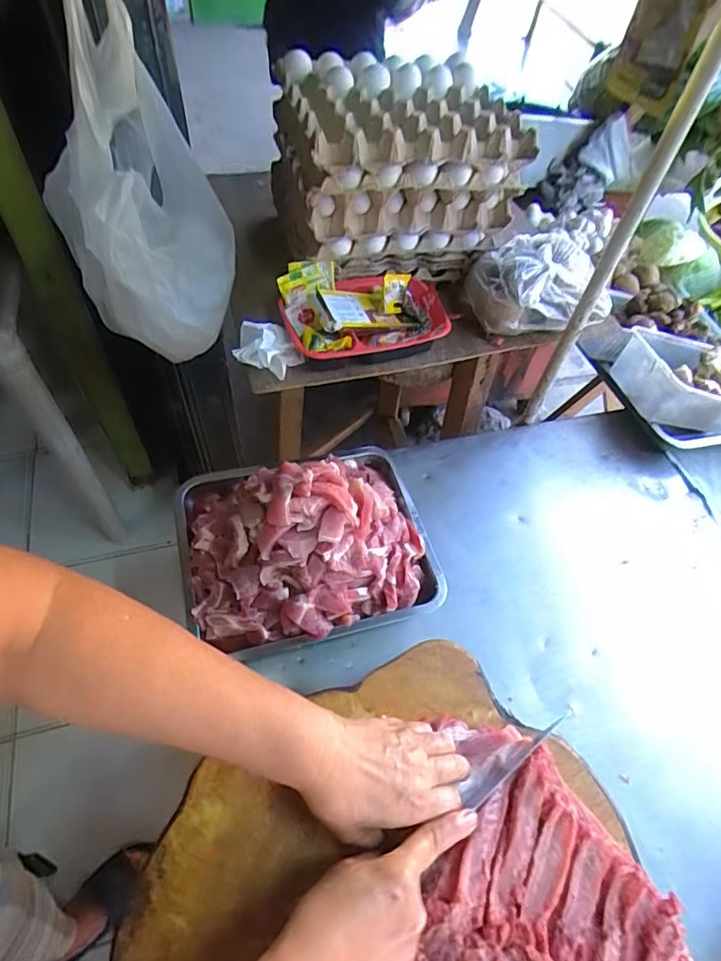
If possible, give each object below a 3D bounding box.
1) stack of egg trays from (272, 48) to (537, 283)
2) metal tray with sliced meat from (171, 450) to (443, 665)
[{"bbox_3d":[0.038,-0.458,0.765,0.298,0.191,0.267,-13,57,-13],"label":"stack of egg trays"},{"bbox_3d":[-0.066,0.064,0.648,0.297,0.130,0.246,-11,57,-12],"label":"metal tray with sliced meat"}]

